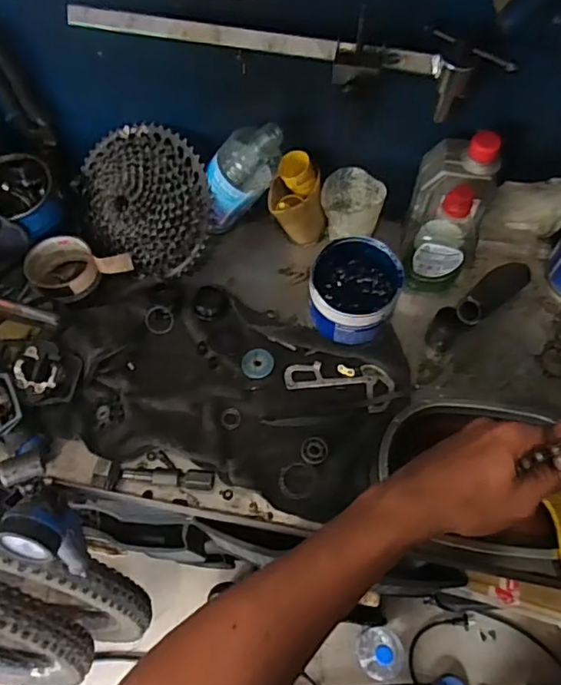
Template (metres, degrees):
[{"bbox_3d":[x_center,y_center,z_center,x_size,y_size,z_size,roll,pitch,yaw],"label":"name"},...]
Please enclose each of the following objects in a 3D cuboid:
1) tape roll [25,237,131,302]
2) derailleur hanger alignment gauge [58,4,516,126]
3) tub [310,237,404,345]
[{"bbox_3d":[-0.261,-0.100,0.701,0.112,0.035,0.092,-39,67,-16],"label":"tape roll"},{"bbox_3d":[0.001,-0.277,0.558,0.431,0.081,0.054,11,64,8],"label":"derailleur hanger alignment gauge"},{"bbox_3d":[0.088,-0.058,0.647,0.095,0.092,0.104,-1,63,2],"label":"tub"}]

